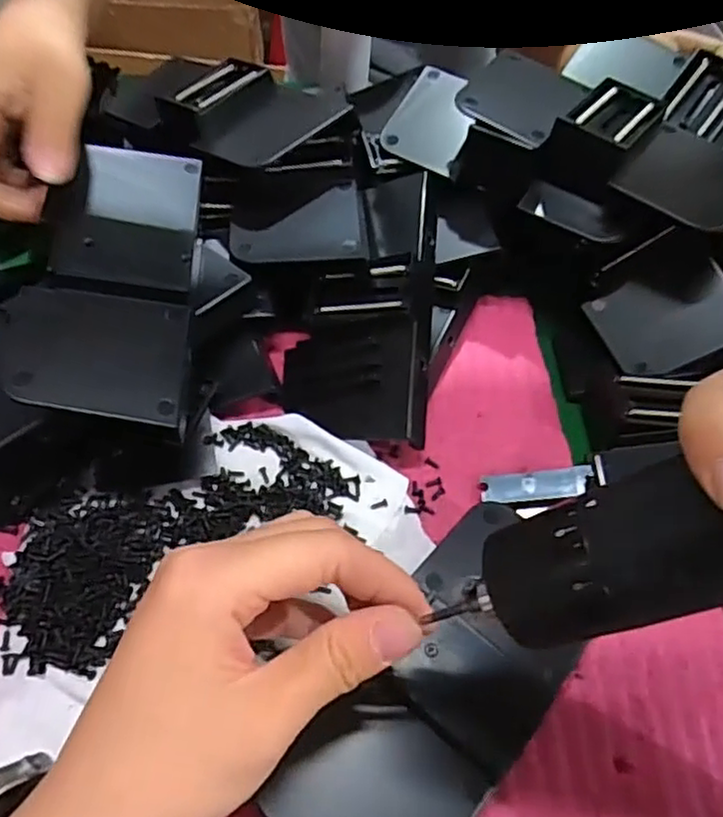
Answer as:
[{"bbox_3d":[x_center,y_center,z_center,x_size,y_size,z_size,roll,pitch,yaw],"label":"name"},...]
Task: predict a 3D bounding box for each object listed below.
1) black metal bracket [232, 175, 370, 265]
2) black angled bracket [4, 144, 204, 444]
[{"bbox_3d":[-0.035,-0.104,0.361,0.069,0.014,0.061,-2,53,-7],"label":"black metal bracket"},{"bbox_3d":[-0.113,-0.067,0.307,0.070,0.029,0.159,0,53,-6],"label":"black angled bracket"}]

